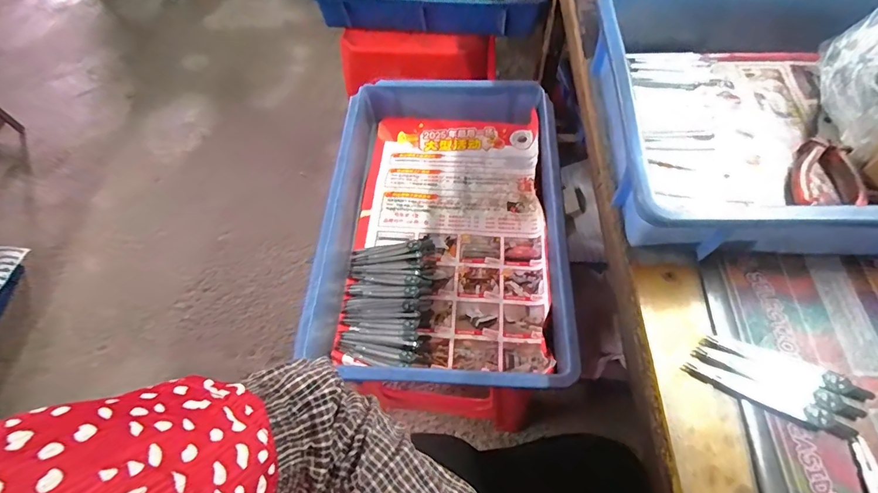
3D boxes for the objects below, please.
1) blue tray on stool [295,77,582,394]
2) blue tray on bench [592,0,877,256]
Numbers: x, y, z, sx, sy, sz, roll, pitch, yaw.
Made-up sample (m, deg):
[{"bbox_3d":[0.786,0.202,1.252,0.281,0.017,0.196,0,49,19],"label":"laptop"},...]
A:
[{"bbox_3d":[0.005,-0.041,0.554,0.285,0.081,0.437,2,61,3],"label":"blue tray on stool"},{"bbox_3d":[0.379,-0.132,0.386,0.435,0.064,0.296,2,61,3],"label":"blue tray on bench"}]

